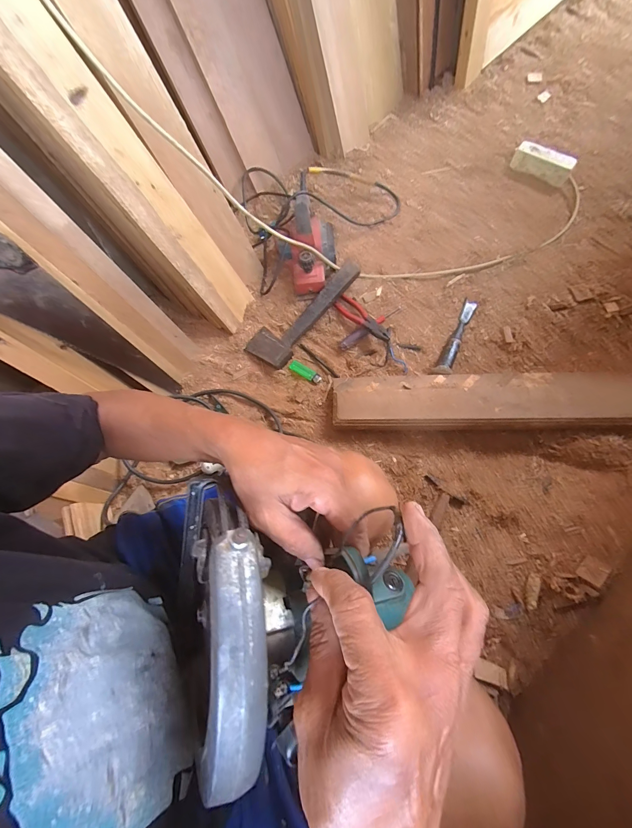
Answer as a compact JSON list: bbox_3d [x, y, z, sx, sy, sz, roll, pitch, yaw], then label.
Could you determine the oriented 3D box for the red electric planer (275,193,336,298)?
[{"bbox_3d":[-0.021,-0.433,0.807,0.137,0.133,0.224,-4,70,1],"label":"red electric planer"}]

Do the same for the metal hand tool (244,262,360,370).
[{"bbox_3d":[-0.032,-0.260,0.794,0.113,0.061,0.329,38,76,14],"label":"metal hand tool"}]

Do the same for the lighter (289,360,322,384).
[{"bbox_3d":[-0.025,-0.100,0.769,0.085,0.007,0.027,34,75,13],"label":"lighter"}]

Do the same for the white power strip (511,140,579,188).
[{"bbox_3d":[0.643,-0.712,0.916,0.162,0.054,0.060,29,74,12],"label":"white power strip"}]

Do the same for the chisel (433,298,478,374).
[{"bbox_3d":[0.331,-0.183,0.753,0.034,0.031,0.231,26,73,11],"label":"chisel"}]

